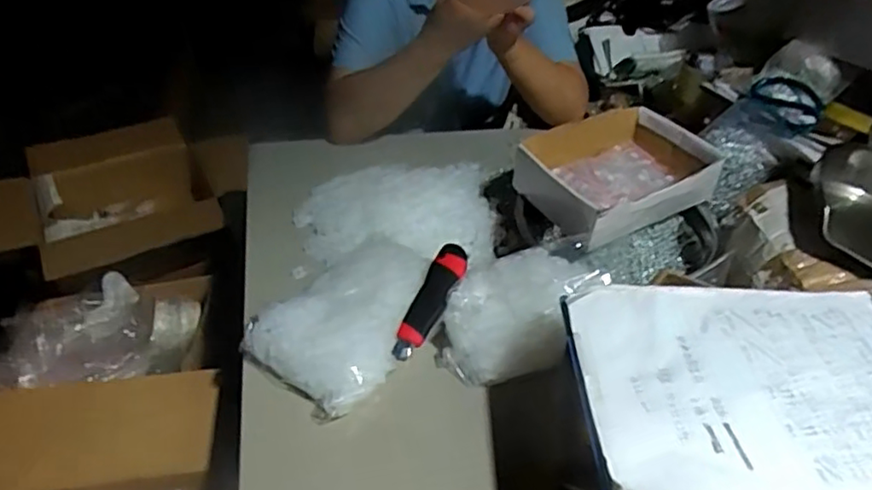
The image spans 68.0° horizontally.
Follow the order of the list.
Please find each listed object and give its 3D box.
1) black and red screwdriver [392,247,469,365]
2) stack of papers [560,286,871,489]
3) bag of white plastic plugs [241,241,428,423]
[{"bbox_3d":[-0.005,0.061,0.715,0.040,0.033,0.160,17,55,17],"label":"black and red screwdriver"},{"bbox_3d":[0.268,0.110,0.501,0.308,0.010,0.218,2,39,0],"label":"stack of papers"},{"bbox_3d":[-0.092,0.076,0.721,0.164,0.054,0.217,27,45,27],"label":"bag of white plastic plugs"}]

